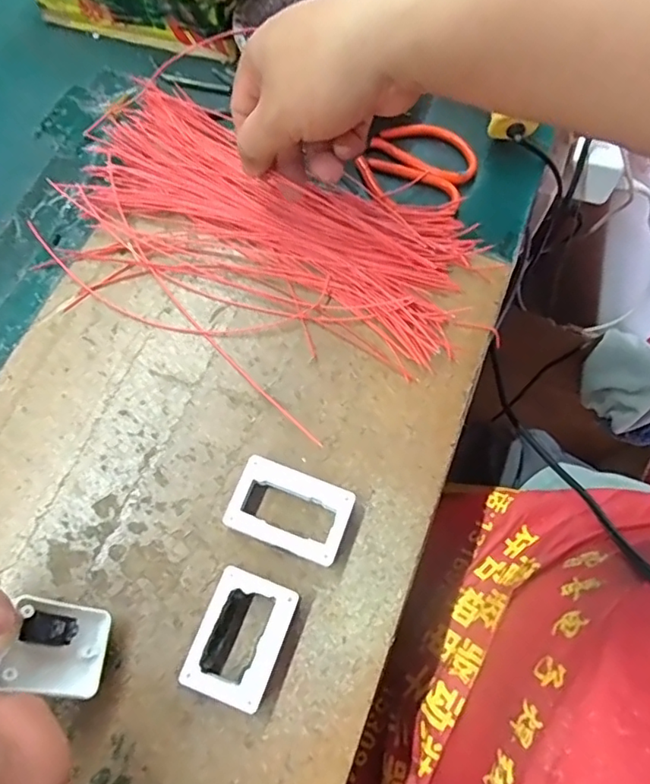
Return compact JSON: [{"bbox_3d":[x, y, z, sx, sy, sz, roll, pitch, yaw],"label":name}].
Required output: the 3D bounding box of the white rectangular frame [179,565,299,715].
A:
[{"bbox_3d":[-0.041,0.120,0.279,0.040,0.019,0.057,21,70,5],"label":"white rectangular frame"}]

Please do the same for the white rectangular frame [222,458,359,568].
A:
[{"bbox_3d":[-0.019,0.063,0.303,0.061,0.016,0.040,21,70,5],"label":"white rectangular frame"}]

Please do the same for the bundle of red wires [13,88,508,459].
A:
[{"bbox_3d":[-0.045,-0.094,0.361,0.273,0.017,0.167,24,70,5],"label":"bundle of red wires"}]

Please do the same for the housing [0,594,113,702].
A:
[{"bbox_3d":[-0.148,0.088,0.212,0.020,0.160,0.035,1,64,38],"label":"housing"}]

